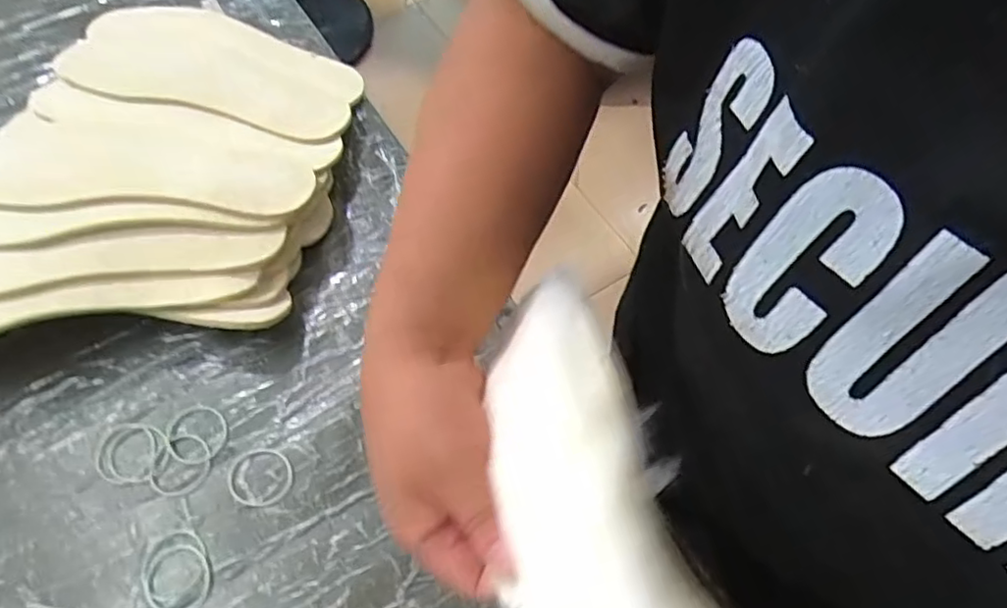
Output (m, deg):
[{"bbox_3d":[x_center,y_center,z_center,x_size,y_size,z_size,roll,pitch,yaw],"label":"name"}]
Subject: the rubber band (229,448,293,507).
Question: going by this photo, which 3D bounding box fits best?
[{"bbox_3d":[-0.164,0.117,0.436,0.042,0.004,0.038,-17,63,-11],"label":"rubber band"}]

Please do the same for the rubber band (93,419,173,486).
[{"bbox_3d":[-0.258,0.102,0.448,0.050,0.004,0.043,-5,61,-4],"label":"rubber band"}]

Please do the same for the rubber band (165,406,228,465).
[{"bbox_3d":[-0.216,0.091,0.453,0.040,0.004,0.043,-25,65,-15],"label":"rubber band"}]

